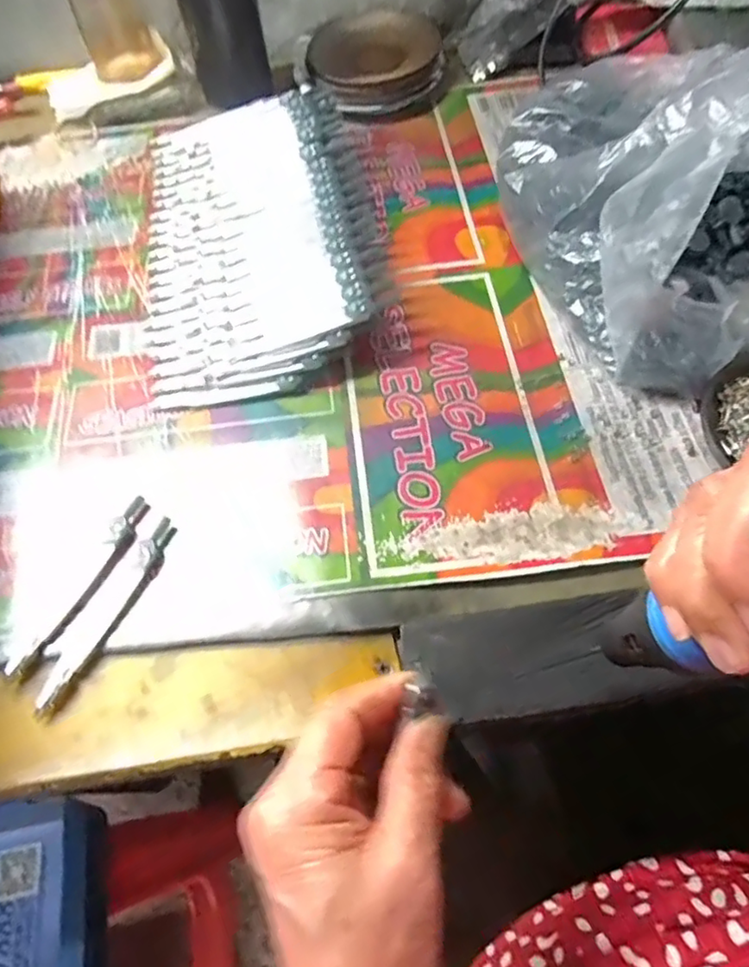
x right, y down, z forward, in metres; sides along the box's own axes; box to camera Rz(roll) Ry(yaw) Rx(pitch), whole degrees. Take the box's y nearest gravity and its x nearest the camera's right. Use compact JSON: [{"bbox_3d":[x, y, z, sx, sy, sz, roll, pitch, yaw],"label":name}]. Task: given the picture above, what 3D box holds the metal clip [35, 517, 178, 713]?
[{"bbox_3d":[-0.135,0.065,0.311,0.014,0.008,0.108,23,64,14],"label":"metal clip"}]

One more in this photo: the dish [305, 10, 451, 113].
[{"bbox_3d":[0.003,-0.388,0.551,0.118,0.034,0.130,-4,61,0],"label":"dish"}]

